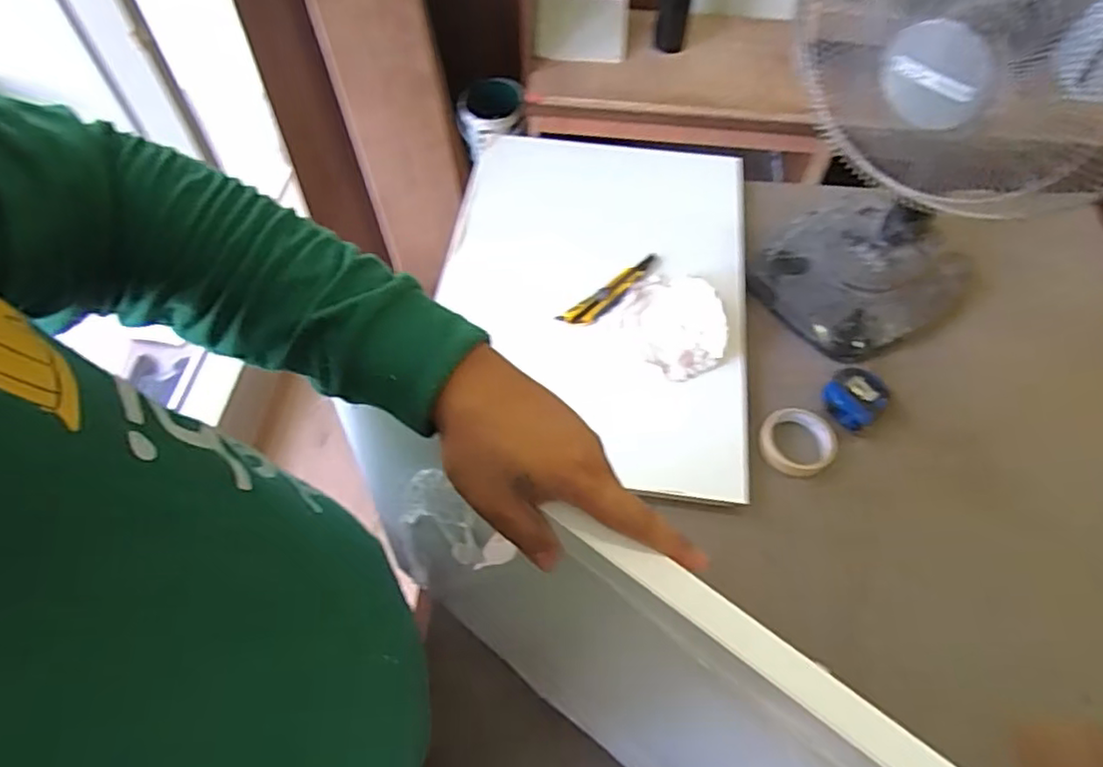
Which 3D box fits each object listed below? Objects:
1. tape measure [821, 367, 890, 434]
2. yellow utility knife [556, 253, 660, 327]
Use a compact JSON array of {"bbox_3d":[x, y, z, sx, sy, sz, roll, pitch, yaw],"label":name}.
[{"bbox_3d":[0.418,0.017,0.895,0.075,0.029,0.082,1,57,-1],"label":"tape measure"},{"bbox_3d":[0.093,-0.131,0.957,0.181,0.014,0.041,-34,64,-20],"label":"yellow utility knife"}]

